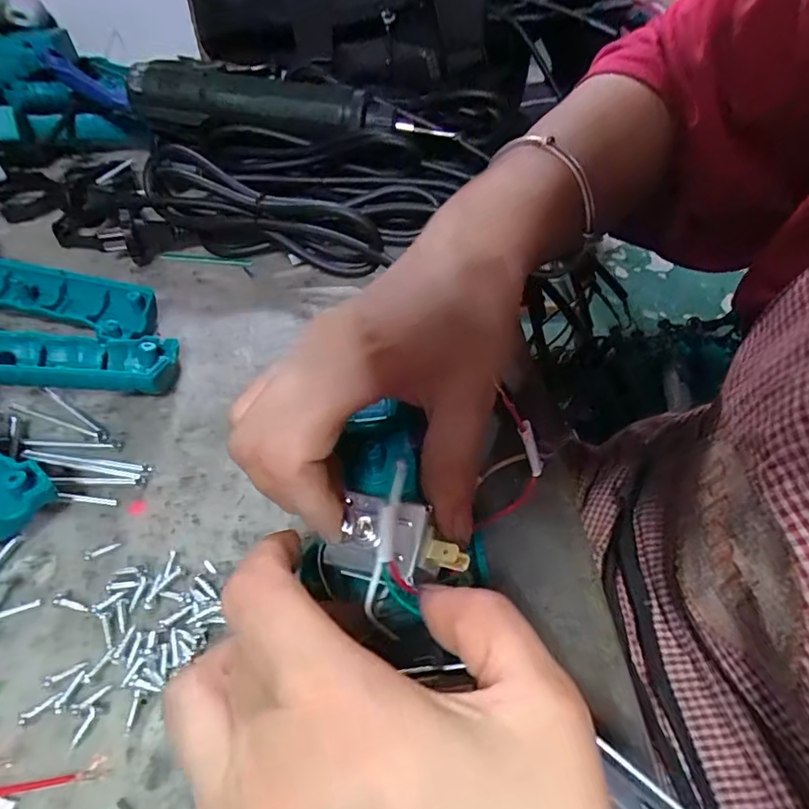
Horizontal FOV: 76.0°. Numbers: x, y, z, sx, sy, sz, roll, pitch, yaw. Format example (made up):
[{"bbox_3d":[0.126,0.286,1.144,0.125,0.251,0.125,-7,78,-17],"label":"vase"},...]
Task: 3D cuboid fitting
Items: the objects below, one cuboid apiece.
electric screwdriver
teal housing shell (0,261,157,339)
[{"bbox_3d":[-0.086,-0.221,0.394,0.241,0.049,0.048,9,51,7],"label":"electric screwdriver"},{"bbox_3d":[-0.241,-0.069,0.319,0.183,0.025,0.047,14,52,11],"label":"teal housing shell"}]

